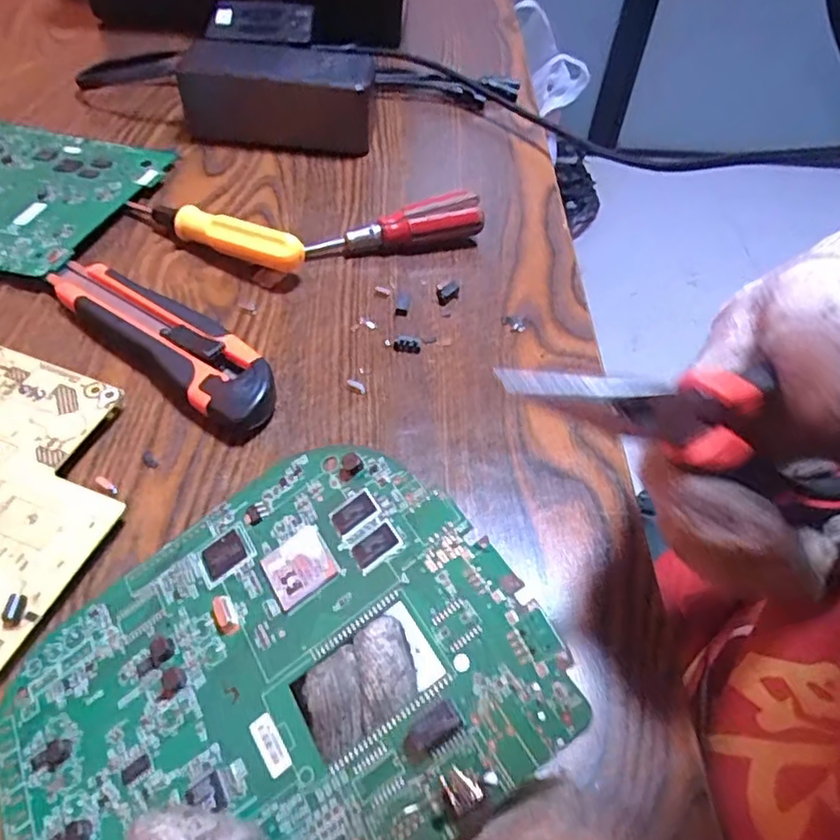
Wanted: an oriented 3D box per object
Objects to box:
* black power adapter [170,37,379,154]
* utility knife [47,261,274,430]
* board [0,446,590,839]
[{"bbox_3d":[-0.101,-0.235,0.470,0.133,0.058,0.073,8,49,0],"label":"black power adapter"},{"bbox_3d":[-0.129,-0.044,0.321,0.151,0.019,0.036,35,54,21],"label":"utility knife"},{"bbox_3d":[-0.049,0.075,0.174,0.153,0.010,0.116,-37,56,-4],"label":"board"}]

